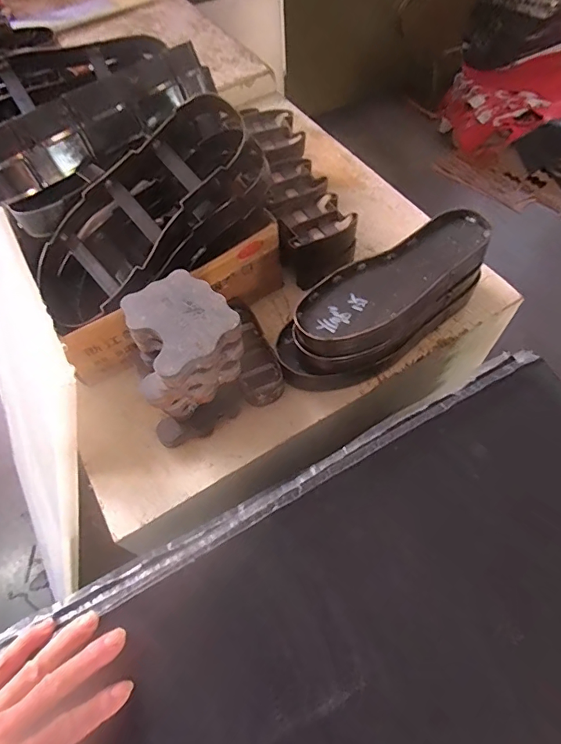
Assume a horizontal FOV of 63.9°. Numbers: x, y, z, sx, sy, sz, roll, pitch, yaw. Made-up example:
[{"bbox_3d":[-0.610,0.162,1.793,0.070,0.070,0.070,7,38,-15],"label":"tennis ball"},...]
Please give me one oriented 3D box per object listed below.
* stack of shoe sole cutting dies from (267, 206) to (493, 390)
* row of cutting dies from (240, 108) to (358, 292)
[{"bbox_3d":[0.120,-0.074,0.518,0.272,0.095,0.097,-31,63,-15],"label":"stack of shoe sole cutting dies"},{"bbox_3d":[0.011,-0.254,0.637,0.101,0.076,0.293,-17,61,-8],"label":"row of cutting dies"}]

